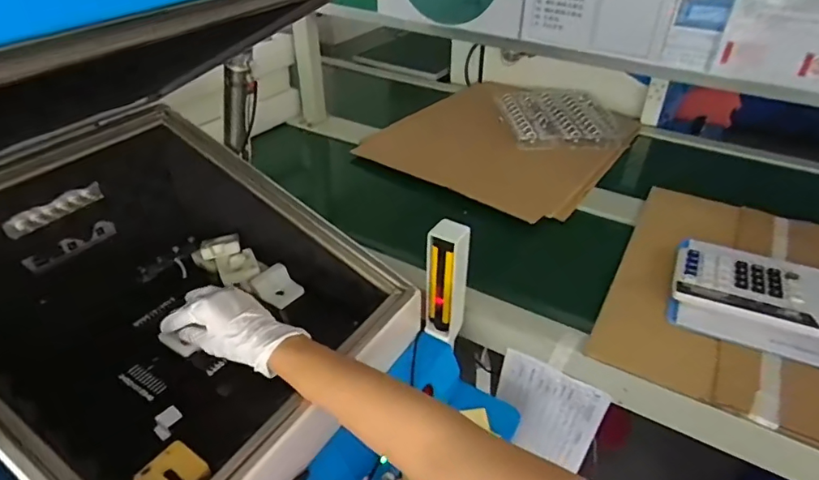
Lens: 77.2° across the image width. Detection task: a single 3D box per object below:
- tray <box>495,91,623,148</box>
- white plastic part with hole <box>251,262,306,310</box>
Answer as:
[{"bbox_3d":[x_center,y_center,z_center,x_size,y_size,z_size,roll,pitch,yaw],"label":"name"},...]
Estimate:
[{"bbox_3d":[0.317,-0.278,1.111,0.219,0.033,0.279,0,37,-1],"label":"tray"},{"bbox_3d":[-0.173,0.061,0.669,0.056,0.015,0.049,45,50,10],"label":"white plastic part with hole"}]

